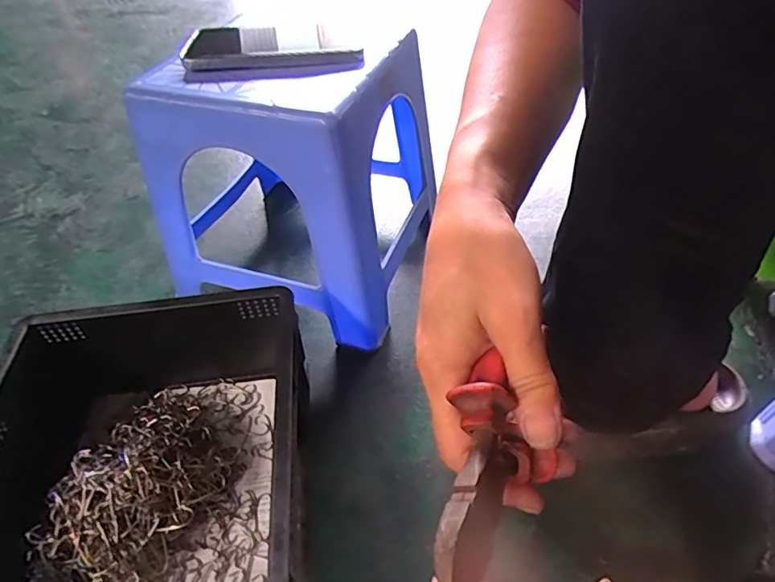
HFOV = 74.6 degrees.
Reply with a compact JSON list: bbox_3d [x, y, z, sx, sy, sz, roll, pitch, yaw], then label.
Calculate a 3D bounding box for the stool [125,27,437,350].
[{"bbox_3d":[-0.090,-0.128,0.574,0.241,0.265,0.249,13,47,15],"label":"stool"}]

